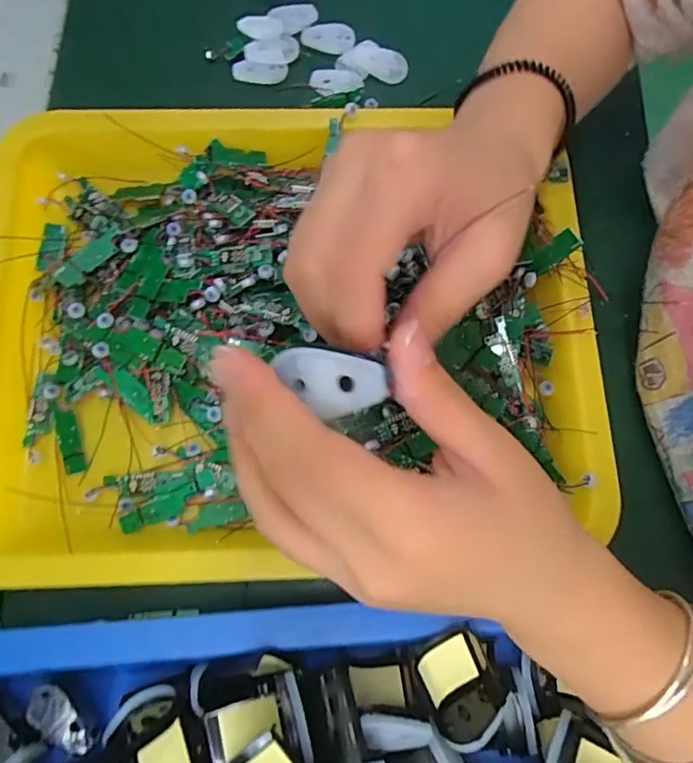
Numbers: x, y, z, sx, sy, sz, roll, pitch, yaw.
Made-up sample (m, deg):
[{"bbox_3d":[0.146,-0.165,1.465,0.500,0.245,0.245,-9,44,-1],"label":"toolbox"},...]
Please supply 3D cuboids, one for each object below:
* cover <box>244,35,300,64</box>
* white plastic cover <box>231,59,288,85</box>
[{"bbox_3d":[-0.050,-0.221,0.357,0.036,0.008,0.017,-9,75,-3],"label":"cover"},{"bbox_3d":[-0.058,-0.207,0.359,0.036,0.006,0.015,4,74,0],"label":"white plastic cover"}]

